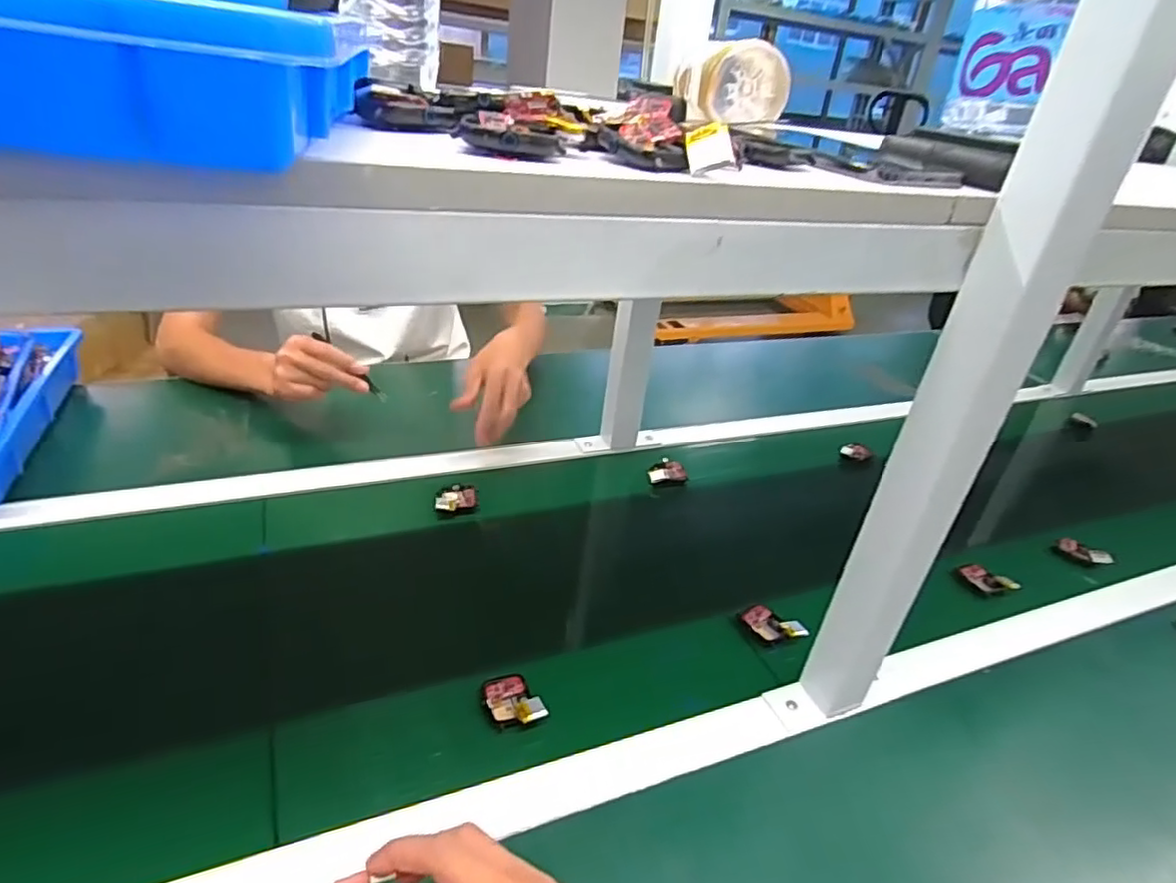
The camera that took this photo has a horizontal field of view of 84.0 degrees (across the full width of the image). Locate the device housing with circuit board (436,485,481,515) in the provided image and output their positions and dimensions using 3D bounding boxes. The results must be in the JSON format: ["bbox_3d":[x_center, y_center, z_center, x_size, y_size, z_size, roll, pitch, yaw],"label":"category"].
[{"bbox_3d":[-0.152,0.068,0.758,0.049,0.011,0.045,0,32,-13],"label":"device housing with circuit board"}]

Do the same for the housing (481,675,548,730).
[{"bbox_3d":[-0.062,0.210,0.534,0.042,0.010,0.054,-10,35,-28],"label":"housing"}]

